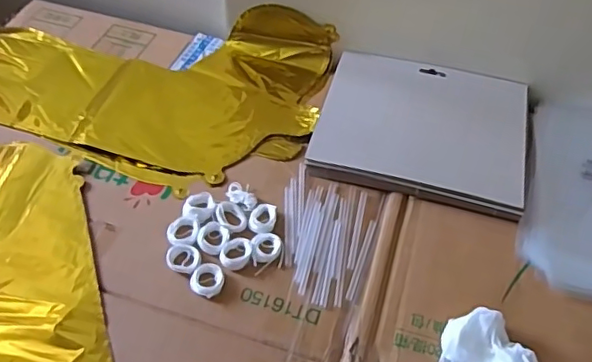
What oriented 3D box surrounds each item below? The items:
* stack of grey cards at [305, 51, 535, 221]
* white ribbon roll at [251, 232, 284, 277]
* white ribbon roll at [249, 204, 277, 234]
[{"bbox_3d":[0.125,-0.054,0.552,0.194,0.025,0.160,13,52,9],"label":"stack of grey cards"},{"bbox_3d":[-0.023,0.056,0.470,0.026,0.004,0.037,-6,52,-6],"label":"white ribbon roll"},{"bbox_3d":[-0.028,0.031,0.491,0.022,0.004,0.030,11,52,7],"label":"white ribbon roll"}]

